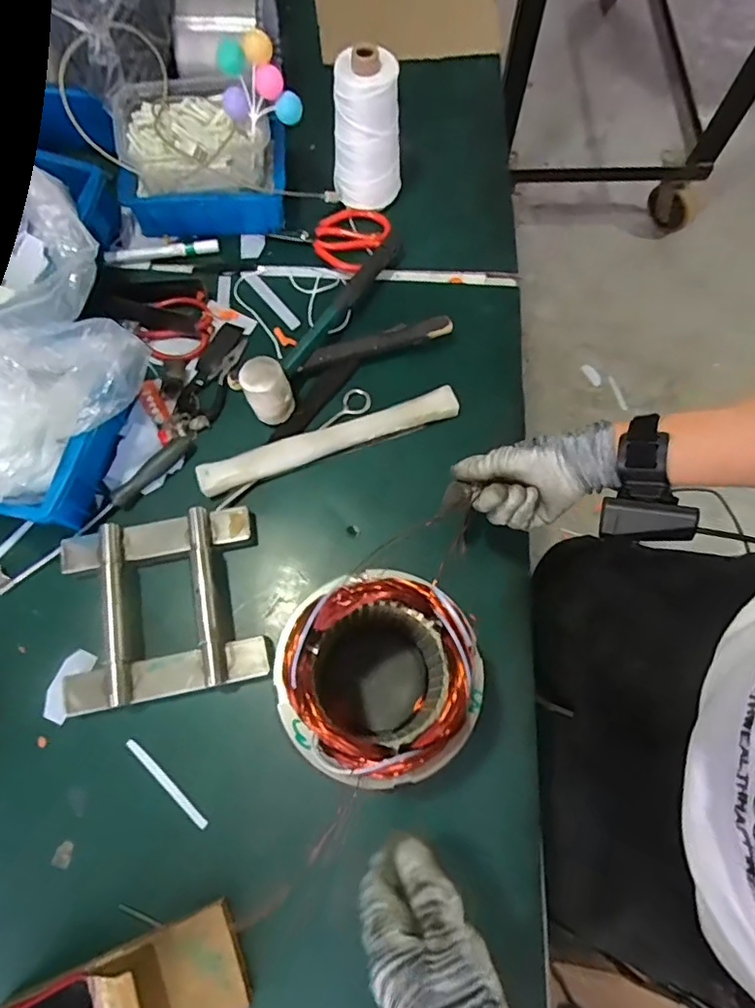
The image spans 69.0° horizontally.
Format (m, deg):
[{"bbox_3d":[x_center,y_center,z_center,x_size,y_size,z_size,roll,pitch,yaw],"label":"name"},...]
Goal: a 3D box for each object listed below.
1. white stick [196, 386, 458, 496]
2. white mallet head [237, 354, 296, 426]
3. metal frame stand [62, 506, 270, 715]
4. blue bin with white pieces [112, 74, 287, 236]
[{"bbox_3d":[-0.052,-0.072,0.613,0.294,0.018,0.032,-19,73,-6],"label":"white stick"},{"bbox_3d":[-0.121,-0.124,0.606,0.046,0.063,0.050,0,72,0],"label":"white mallet head"},{"bbox_3d":[-0.217,0.101,0.552,0.193,0.037,0.174,-11,72,-4],"label":"metal frame stand"},{"bbox_3d":[-0.212,-0.421,0.673,0.197,0.113,0.120,-1,72,0],"label":"blue bin with white pieces"}]

